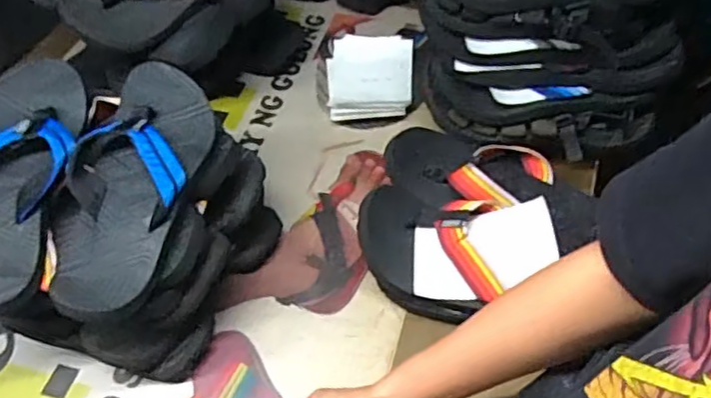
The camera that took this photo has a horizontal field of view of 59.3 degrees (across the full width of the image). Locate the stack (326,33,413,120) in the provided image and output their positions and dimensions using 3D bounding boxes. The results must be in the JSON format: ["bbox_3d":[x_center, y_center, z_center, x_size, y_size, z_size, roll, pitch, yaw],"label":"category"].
[{"bbox_3d":[0.020,-0.174,0.903,0.122,0.032,0.162,2,51,4],"label":"stack"}]

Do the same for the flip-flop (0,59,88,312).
[{"bbox_3d":[-0.322,-0.019,0.580,0.117,0.051,0.251,2,68,4],"label":"flip-flop"}]

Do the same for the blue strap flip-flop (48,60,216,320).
[{"bbox_3d":[-0.212,-0.013,0.576,0.128,0.044,0.249,8,66,8],"label":"blue strap flip-flop"}]

